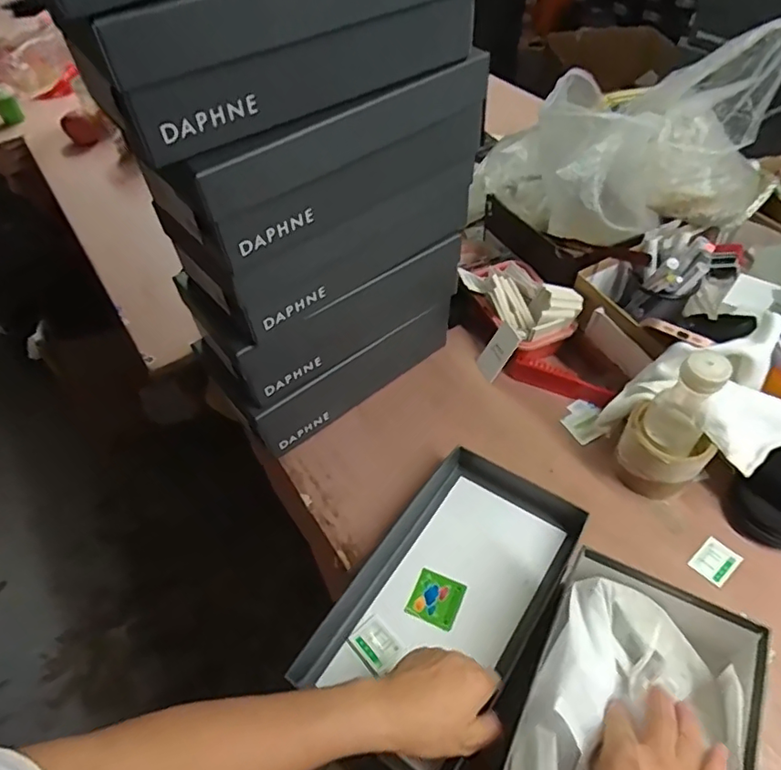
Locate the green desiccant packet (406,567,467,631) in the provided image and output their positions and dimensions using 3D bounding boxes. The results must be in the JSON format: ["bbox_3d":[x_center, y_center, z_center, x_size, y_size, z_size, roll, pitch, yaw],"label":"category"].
[{"bbox_3d":[0.047,0.221,0.569,0.050,0.006,0.050,18,55,18],"label":"green desiccant packet"}]

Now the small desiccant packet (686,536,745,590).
[{"bbox_3d":[0.344,0.186,0.583,0.047,0.004,0.036,-35,57,-21],"label":"small desiccant packet"}]

